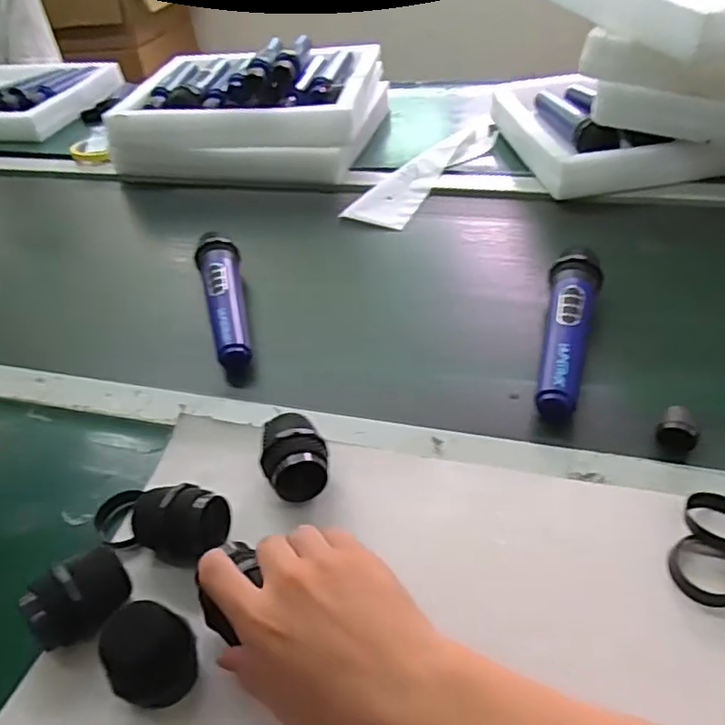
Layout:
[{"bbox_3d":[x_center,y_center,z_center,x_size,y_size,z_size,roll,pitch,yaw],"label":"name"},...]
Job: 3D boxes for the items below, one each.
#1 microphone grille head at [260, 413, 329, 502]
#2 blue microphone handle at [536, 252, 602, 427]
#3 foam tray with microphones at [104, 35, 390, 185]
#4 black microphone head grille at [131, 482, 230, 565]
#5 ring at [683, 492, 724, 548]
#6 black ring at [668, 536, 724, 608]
[{"bbox_3d":[-0.048,0.067,0.436,0.046,0.044,0.064,-12,42,-6],"label":"microphone grille head"},{"bbox_3d":[0.181,-0.033,0.533,0.045,0.038,0.191,9,45,17],"label":"blue microphone handle"},{"bbox_3d":[-0.160,-0.400,0.916,0.352,0.108,0.309,4,43,12],"label":"foam tray with microphones"},{"bbox_3d":[-0.123,0.107,0.409,0.061,0.046,0.048,14,46,22],"label":"black microphone head grille"},{"bbox_3d":[0.230,0.104,0.392,0.043,0.016,0.039,26,51,31],"label":"ring"},{"bbox_3d":[0.210,0.129,0.371,0.043,0.013,0.037,17,47,24],"label":"black ring"}]

